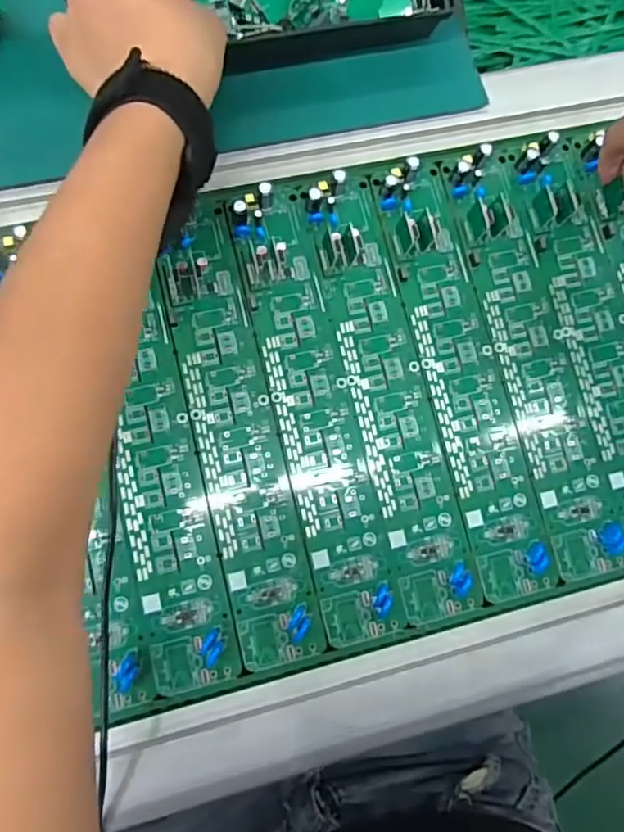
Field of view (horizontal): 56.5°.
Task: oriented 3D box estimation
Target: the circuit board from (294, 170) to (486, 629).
[{"bbox_3d":[0.048,-0.018,0.364,0.050,0.014,0.281,-13,84,-7],"label":"circuit board"}]

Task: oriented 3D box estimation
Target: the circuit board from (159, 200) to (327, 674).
[{"bbox_3d":[-0.046,0.007,0.353,0.049,0.011,0.274,-13,84,-7],"label":"circuit board"}]

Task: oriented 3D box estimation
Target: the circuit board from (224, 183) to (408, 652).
[{"bbox_3d":[0.000,-0.006,0.356,0.047,0.016,0.279,-13,84,-7],"label":"circuit board"}]

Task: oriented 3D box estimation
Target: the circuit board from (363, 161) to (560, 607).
[{"bbox_3d":[0.094,-0.029,0.367,0.048,0.012,0.282,-13,84,-7],"label":"circuit board"}]

